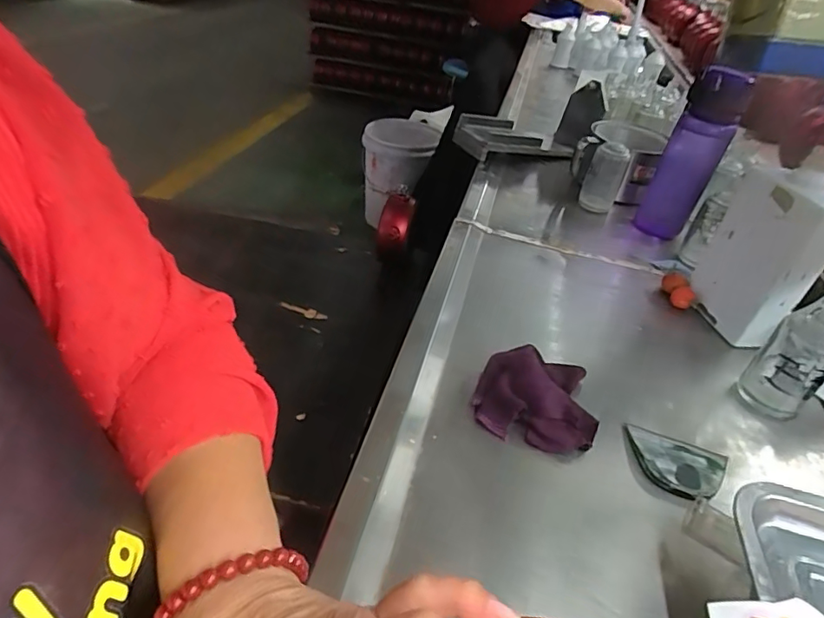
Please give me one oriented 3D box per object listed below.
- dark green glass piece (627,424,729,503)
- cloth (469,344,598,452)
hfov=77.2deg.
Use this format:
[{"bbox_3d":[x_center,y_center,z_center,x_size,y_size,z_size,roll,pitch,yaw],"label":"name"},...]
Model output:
[{"bbox_3d":[0.220,0.129,0.430,0.079,0.012,0.060,18,39,14],"label":"dark green glass piece"},{"bbox_3d":[0.110,0.076,0.460,0.105,0.042,0.100,12,37,6],"label":"cloth"}]

